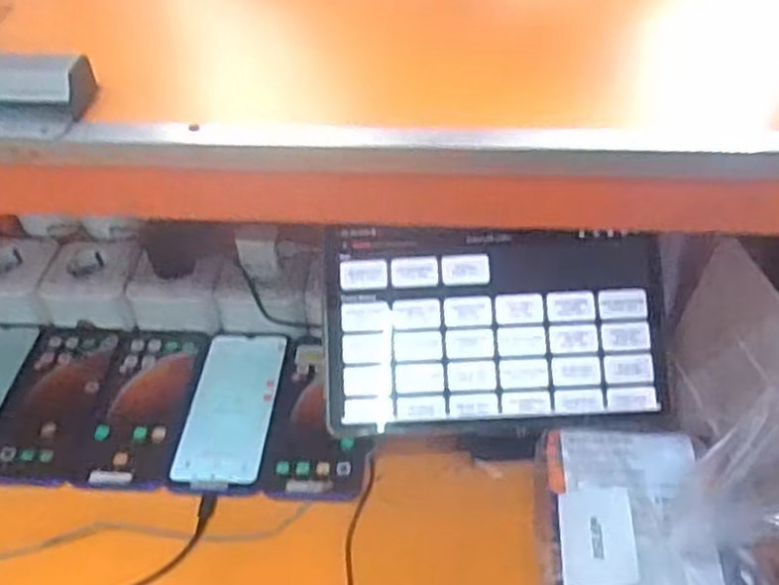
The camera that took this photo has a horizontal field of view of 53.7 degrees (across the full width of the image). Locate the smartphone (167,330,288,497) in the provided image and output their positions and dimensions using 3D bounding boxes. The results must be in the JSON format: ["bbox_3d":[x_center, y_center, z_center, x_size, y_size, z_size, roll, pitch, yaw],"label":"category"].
[{"bbox_3d":[-0.131,0.093,0.642,0.071,0.008,0.163,0,46,5],"label":"smartphone"}]

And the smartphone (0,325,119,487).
[{"bbox_3d":[-0.285,0.089,0.651,0.081,0.004,0.160,1,46,5],"label":"smartphone"}]

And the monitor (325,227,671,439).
[{"bbox_3d":[0.078,0.026,0.576,0.247,0.005,0.152,-2,83,2],"label":"monitor"}]

